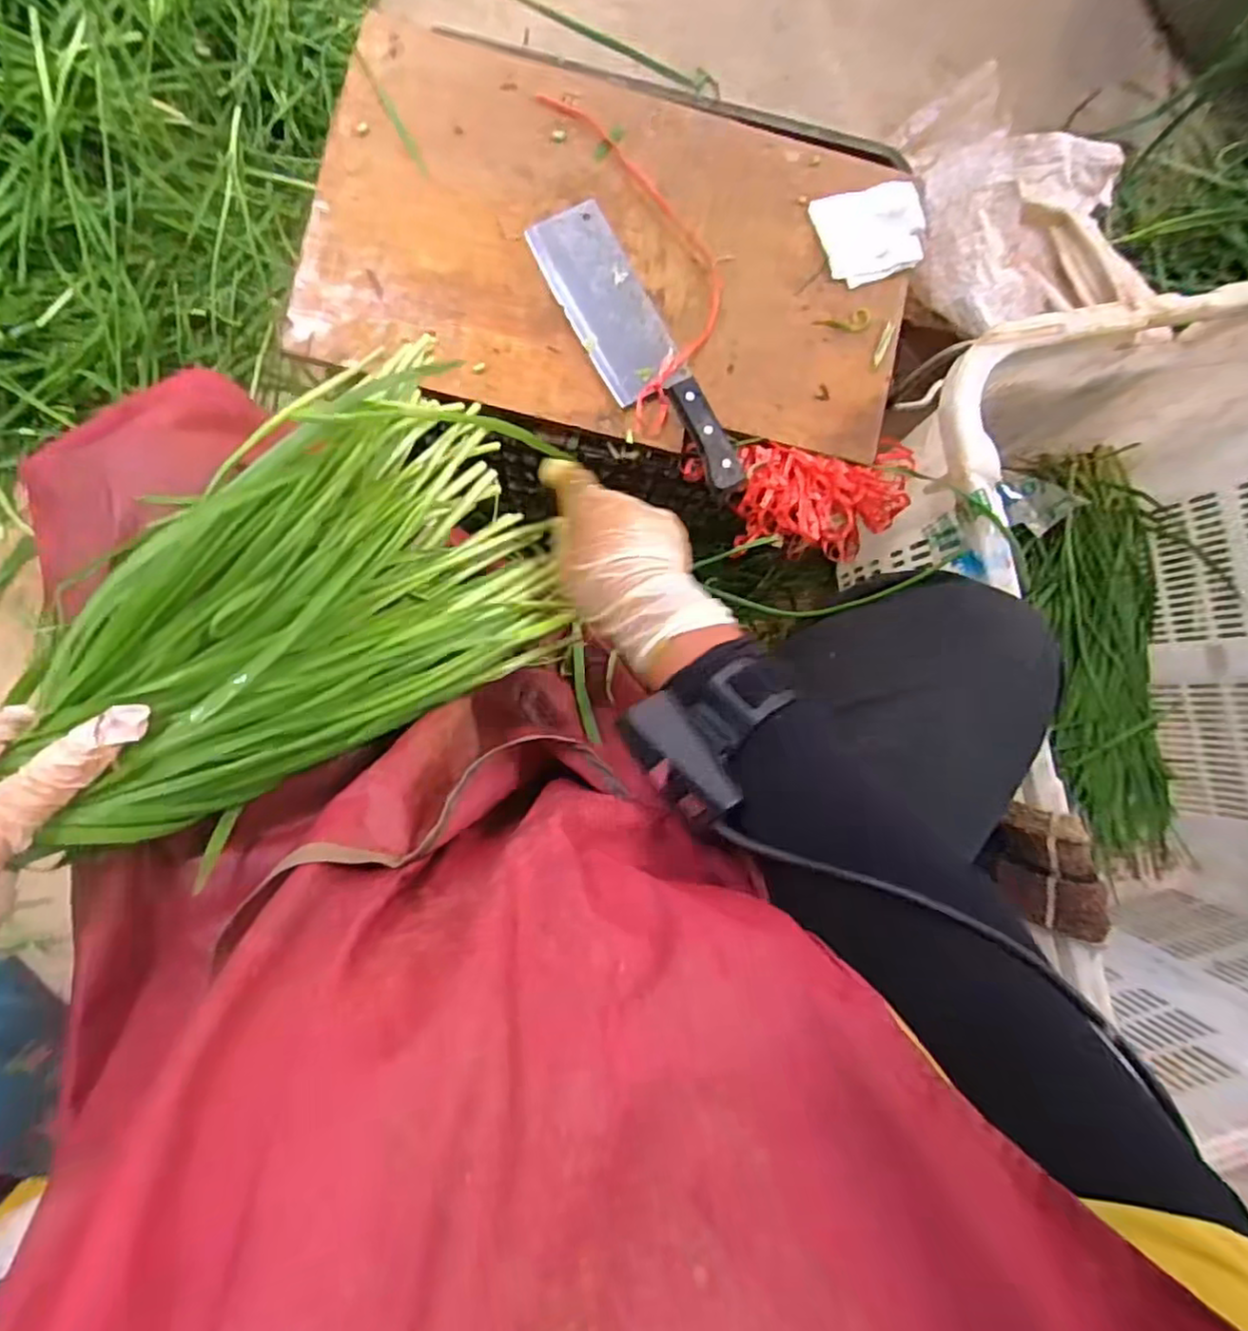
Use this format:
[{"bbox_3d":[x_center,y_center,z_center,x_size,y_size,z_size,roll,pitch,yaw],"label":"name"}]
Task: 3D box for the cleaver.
[{"bbox_3d":[0.013,-0.264,0.573,0.067,0.023,0.269,-30,92,-7],"label":"cleaver"}]

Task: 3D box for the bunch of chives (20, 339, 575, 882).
[{"bbox_3d":[-0.241,0.009,0.341,0.462,0.064,0.183,-35,94,-21],"label":"bunch of chives"}]

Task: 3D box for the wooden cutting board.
[{"bbox_3d":[0.002,-0.354,0.585,0.497,0.021,0.313,10,88,-7],"label":"wooden cutting board"}]

